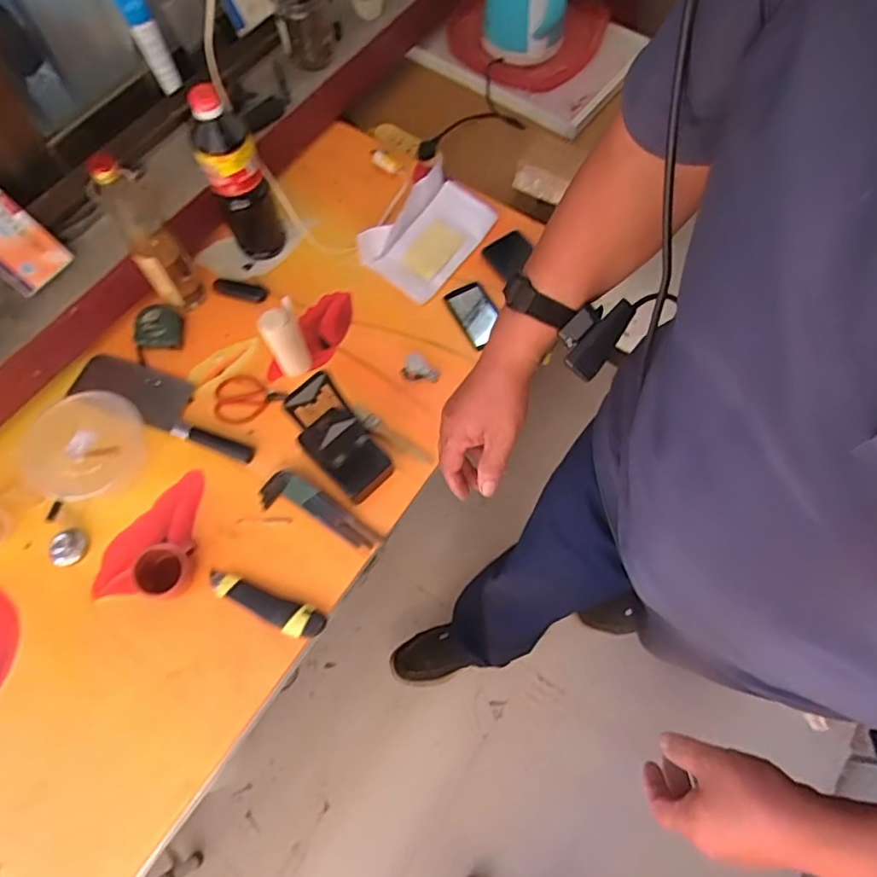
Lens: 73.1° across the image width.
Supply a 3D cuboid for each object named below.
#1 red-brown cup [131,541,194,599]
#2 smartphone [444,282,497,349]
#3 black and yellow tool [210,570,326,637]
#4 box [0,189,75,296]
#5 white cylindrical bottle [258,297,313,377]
[{"bbox_3d":[-0.344,0.165,0.738,0.062,0.055,0.072,9,68,3],"label":"red-brown cup"},{"bbox_3d":[0.060,-0.191,0.904,0.065,0.008,0.103,-27,70,-11],"label":"smartphone"},{"bbox_3d":[-0.219,0.204,0.734,0.160,0.017,0.039,21,69,8],"label":"black and yellow tool"},{"bbox_3d":[-0.574,-0.268,0.780,0.085,0.141,0.018,-46,37,-8],"label":"box"},{"bbox_3d":[-0.209,-0.133,0.817,0.048,0.116,0.048,0,67,0],"label":"white cylindrical bottle"}]

